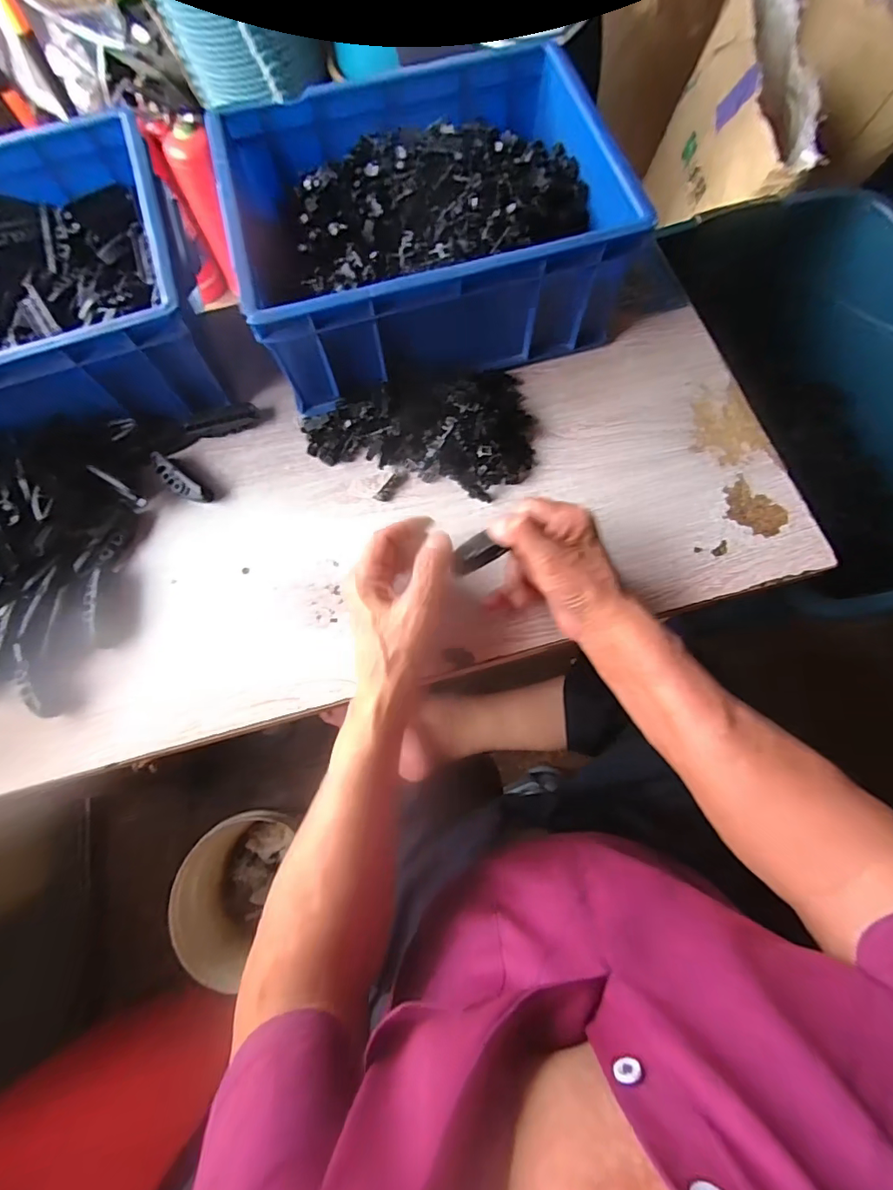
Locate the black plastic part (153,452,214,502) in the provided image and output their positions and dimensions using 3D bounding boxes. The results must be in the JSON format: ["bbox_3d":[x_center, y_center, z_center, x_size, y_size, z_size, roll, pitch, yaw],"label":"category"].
[{"bbox_3d":[-0.257,-0.110,0.461,0.069,0.018,0.020,37,77,12],"label":"black plastic part"}]

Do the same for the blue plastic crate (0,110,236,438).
[{"bbox_3d":[-0.409,-0.268,0.450,0.342,0.100,0.271,-18,73,-4],"label":"blue plastic crate"}]

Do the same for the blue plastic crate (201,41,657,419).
[{"bbox_3d":[-0.025,-0.352,0.471,0.326,0.115,0.262,-15,73,-3],"label":"blue plastic crate"}]

